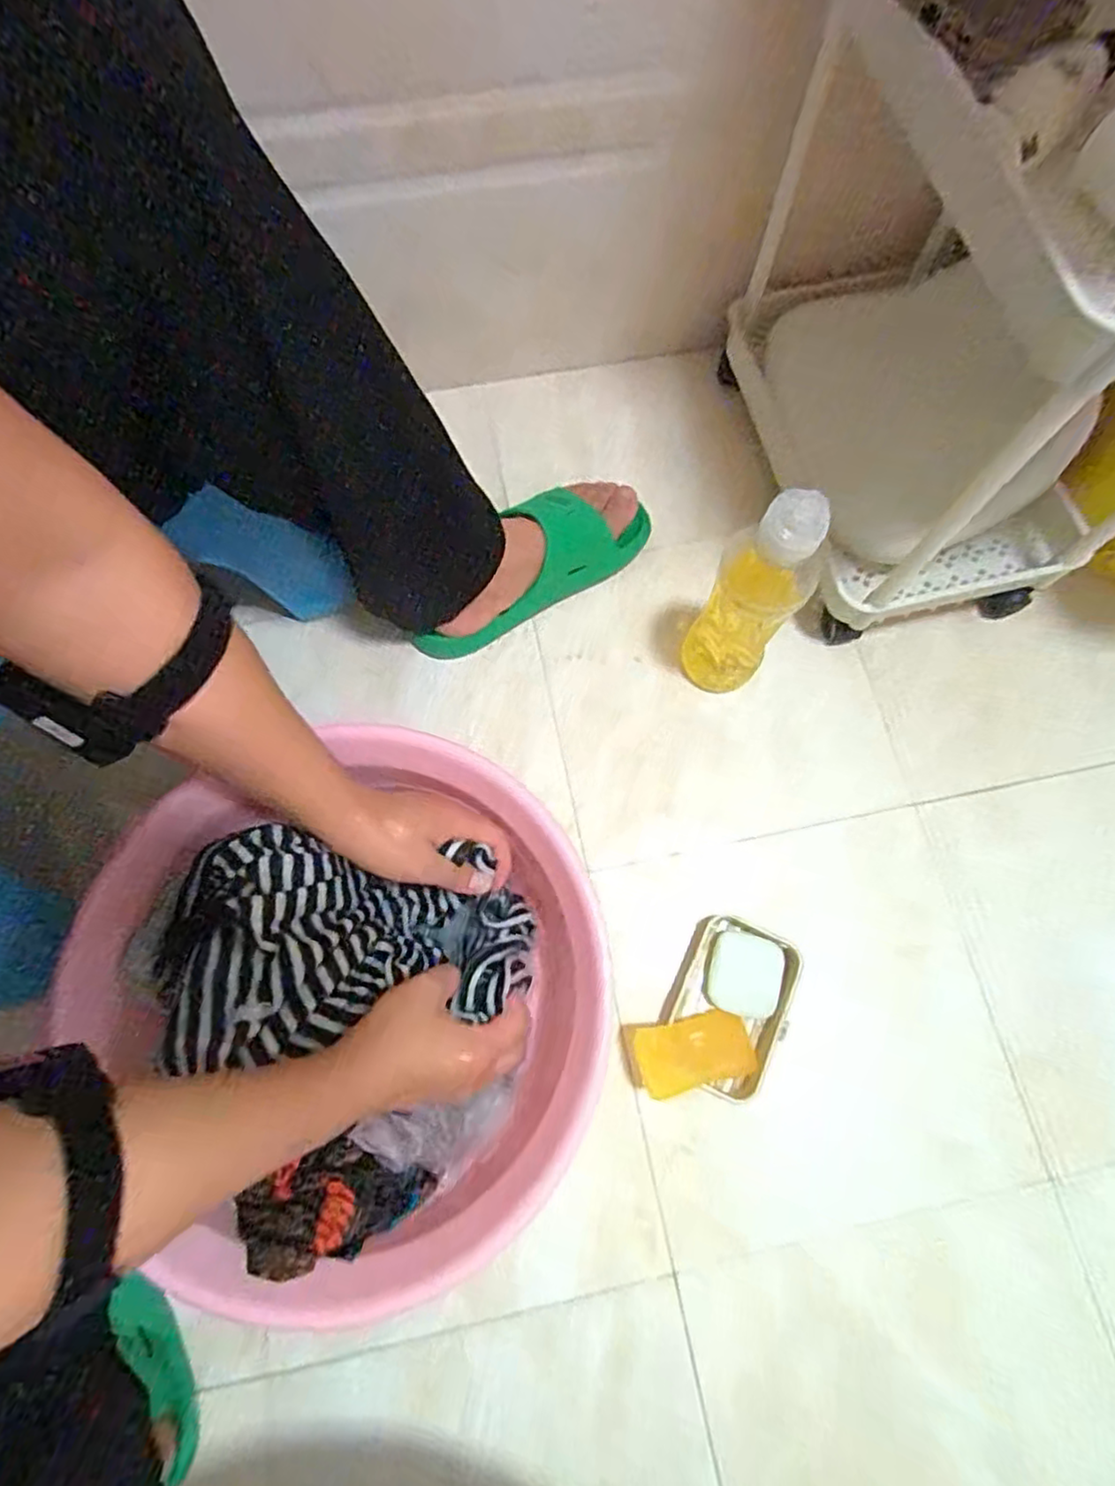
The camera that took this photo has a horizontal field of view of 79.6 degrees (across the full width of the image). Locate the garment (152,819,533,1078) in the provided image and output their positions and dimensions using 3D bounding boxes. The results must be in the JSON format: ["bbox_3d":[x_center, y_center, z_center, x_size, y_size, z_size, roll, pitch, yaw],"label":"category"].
[{"bbox_3d":[-0.142,0.135,0.467,0.237,0.103,0.138,-6,72,-1],"label":"garment"}]

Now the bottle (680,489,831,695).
[{"bbox_3d":[0.150,-0.114,0.523,0.074,0.231,0.063,21,74,8],"label":"bottle"}]

